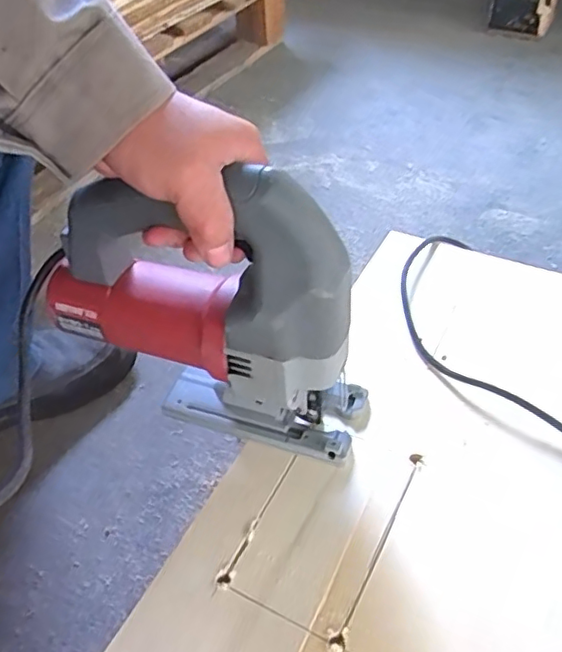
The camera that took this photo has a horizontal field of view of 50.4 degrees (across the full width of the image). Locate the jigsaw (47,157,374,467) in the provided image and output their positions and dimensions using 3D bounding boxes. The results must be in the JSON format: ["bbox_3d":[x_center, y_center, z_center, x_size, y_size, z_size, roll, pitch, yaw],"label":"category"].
[{"bbox_3d":[-0.059,-0.016,0.423,0.220,0.202,0.060,11,45,17],"label":"jigsaw"}]

